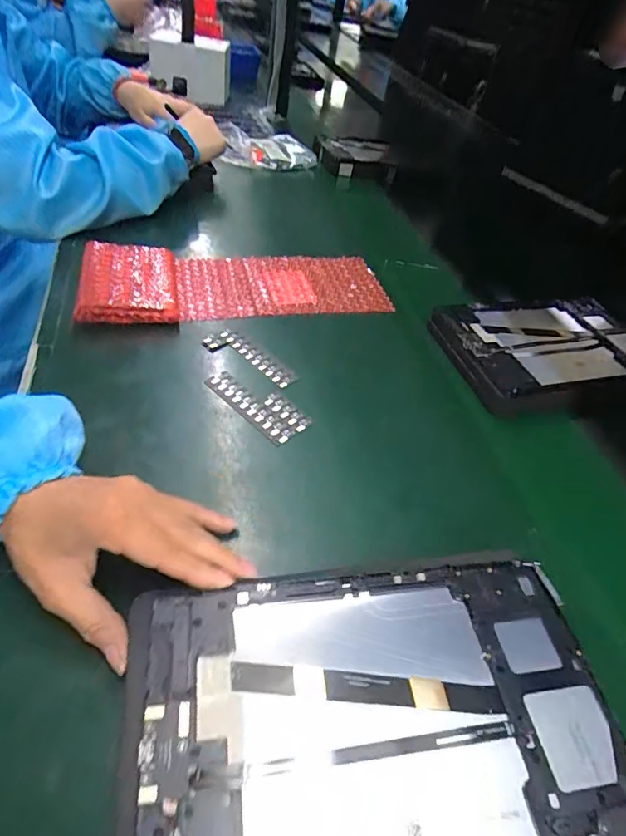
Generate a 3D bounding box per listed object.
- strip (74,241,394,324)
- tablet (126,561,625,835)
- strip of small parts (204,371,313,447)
[{"bbox_3d":[-0.082,-0.162,0.544,0.342,0.033,0.130,-7,48,-19],"label":"strip"},{"bbox_3d":[0.035,0.150,0.238,0.240,0.011,0.149,-3,46,-10],"label":"tablet"},{"bbox_3d":[-0.051,-0.015,0.421,0.103,0.004,0.038,38,50,24],"label":"strip of small parts"}]

